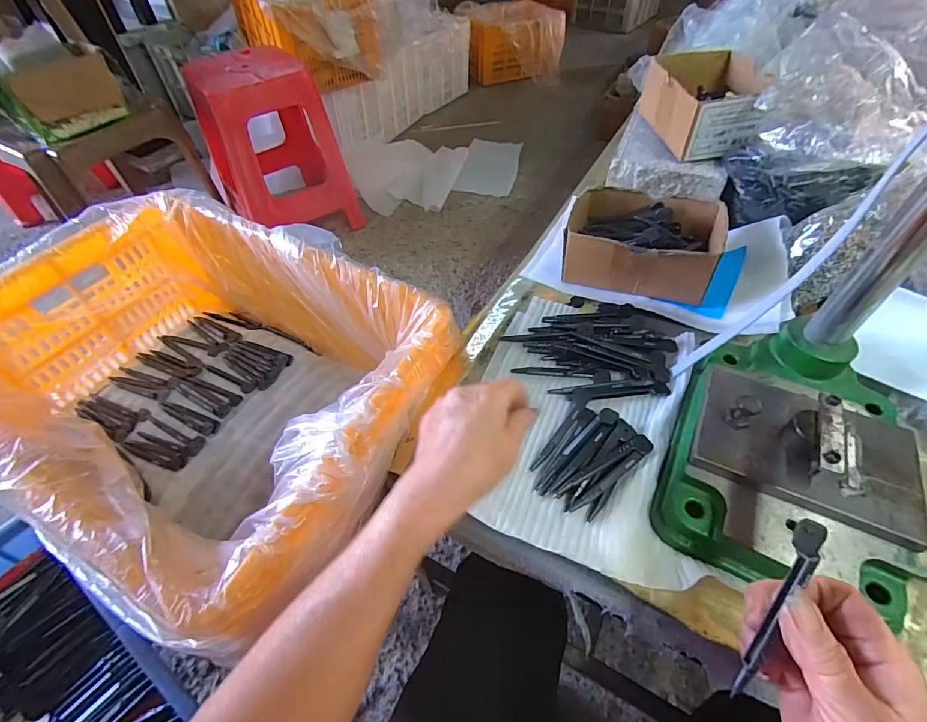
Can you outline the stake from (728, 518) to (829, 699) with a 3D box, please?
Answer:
[{"bbox_3d":[0.163,0.129,0.233,0.015,0.007,0.099,24,92,20],"label":"stake"}]

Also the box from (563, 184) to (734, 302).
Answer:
[{"bbox_3d":[0.212,-0.145,0.533,0.156,0.068,0.127,18,53,15],"label":"box"}]

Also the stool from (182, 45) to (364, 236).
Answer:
[{"bbox_3d":[-0.578,-0.636,1.357,0.340,0.485,0.322,-29,56,-21],"label":"stool"}]

